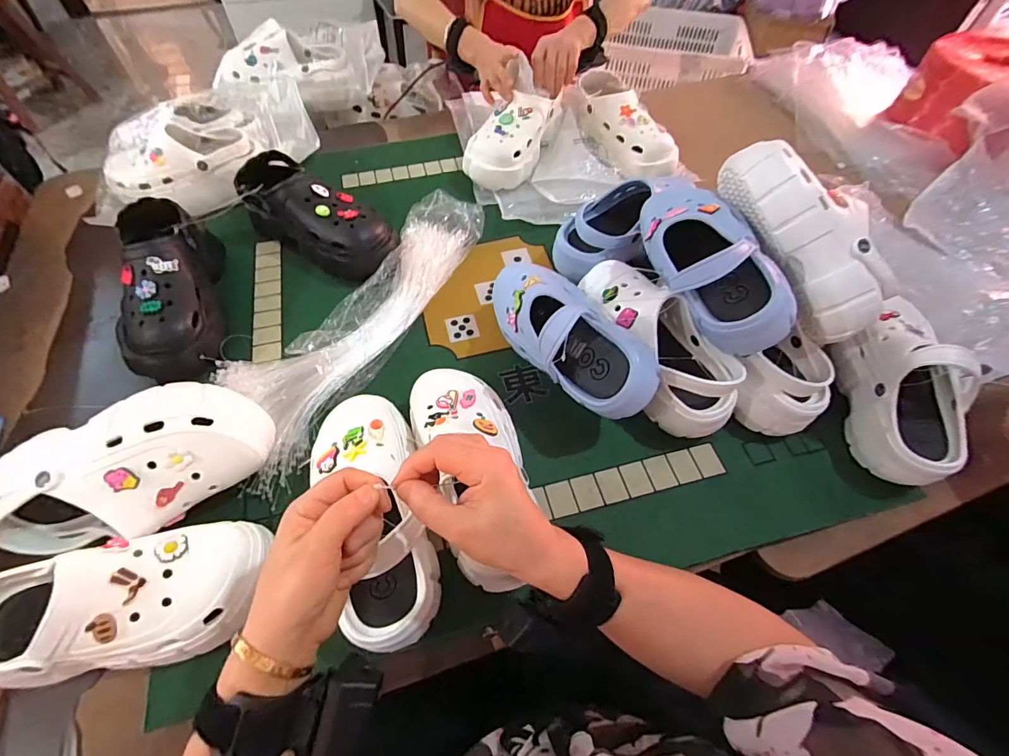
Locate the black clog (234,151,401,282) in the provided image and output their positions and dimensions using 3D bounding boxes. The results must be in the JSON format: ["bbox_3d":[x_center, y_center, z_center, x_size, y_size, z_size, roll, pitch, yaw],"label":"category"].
[{"bbox_3d":[-0.285,-0.248,0.688,0.254,0.105,0.108,32,62,17],"label":"black clog"}]

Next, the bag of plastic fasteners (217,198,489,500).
[{"bbox_3d":[-0.209,-0.104,0.632,0.161,0.041,0.538,24,60,13],"label":"bag of plastic fasteners"}]

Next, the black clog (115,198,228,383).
[{"bbox_3d":[-0.463,-0.114,0.605,0.116,0.108,0.264,-17,60,-13],"label":"black clog"}]

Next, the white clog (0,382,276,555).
[{"bbox_3d":[-0.377,0.104,0.461,0.252,0.123,0.133,-14,59,-11],"label":"white clog"}]

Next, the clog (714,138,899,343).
[{"bbox_3d":[0.348,-0.161,0.513,0.096,0.088,0.255,-27,83,-18],"label":"clog"}]

